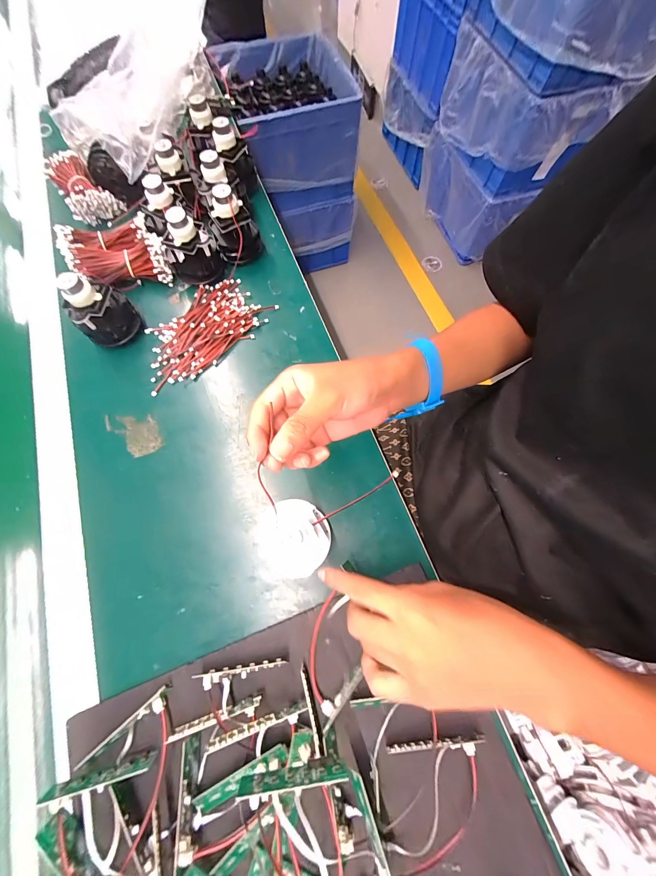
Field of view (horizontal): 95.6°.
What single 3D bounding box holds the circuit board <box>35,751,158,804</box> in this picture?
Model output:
[{"bbox_3d":[-0.186,0.275,0.241,0.081,0.016,0.005,-9,93,-12],"label":"circuit board"}]

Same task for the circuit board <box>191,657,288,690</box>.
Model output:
[{"bbox_3d":[-0.077,0.211,0.267,0.080,0.014,0.014,-6,71,-3],"label":"circuit board"}]

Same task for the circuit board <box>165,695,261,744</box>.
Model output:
[{"bbox_3d":[-0.097,0.245,0.259,0.079,0.015,0.011,-16,71,-7],"label":"circuit board"}]

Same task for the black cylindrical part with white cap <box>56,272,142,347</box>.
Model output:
[{"bbox_3d":[-0.282,-0.158,0.371,0.063,0.084,0.055,-29,73,-11],"label":"black cylindrical part with white cap"}]

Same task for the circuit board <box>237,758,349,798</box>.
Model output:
[{"bbox_3d":[-0.025,0.258,0.227,0.081,0.021,0.007,-1,71,-1],"label":"circuit board"}]

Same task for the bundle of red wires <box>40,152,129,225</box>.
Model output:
[{"bbox_3d":[-0.390,-0.400,0.471,0.070,0.046,0.118,-35,75,-12],"label":"bundle of red wires"}]

